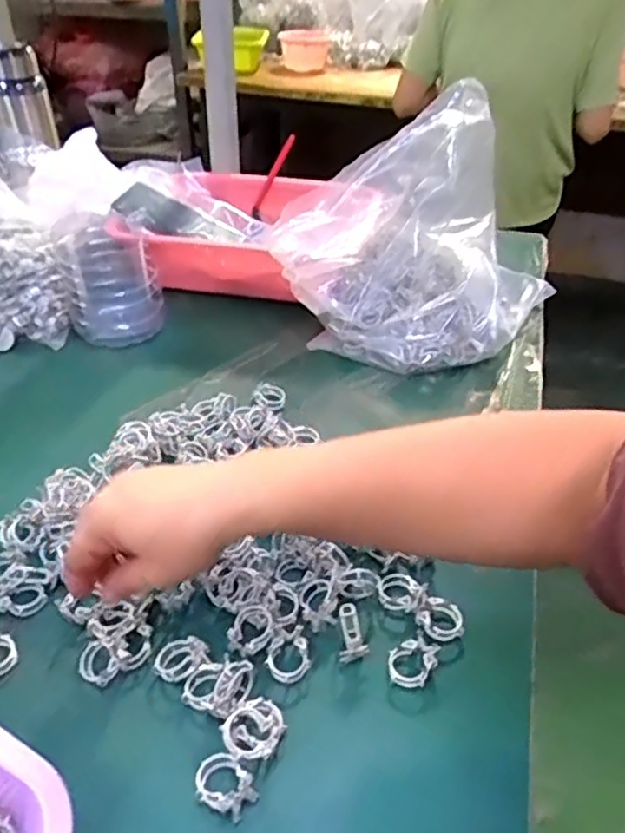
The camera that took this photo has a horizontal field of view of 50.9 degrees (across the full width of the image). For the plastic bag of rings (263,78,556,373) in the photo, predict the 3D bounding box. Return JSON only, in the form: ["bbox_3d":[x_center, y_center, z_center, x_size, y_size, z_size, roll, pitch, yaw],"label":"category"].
[{"bbox_3d":[0.113,-0.193,0.681,0.213,0.234,0.213,19,41,22],"label":"plastic bag of rings"}]

